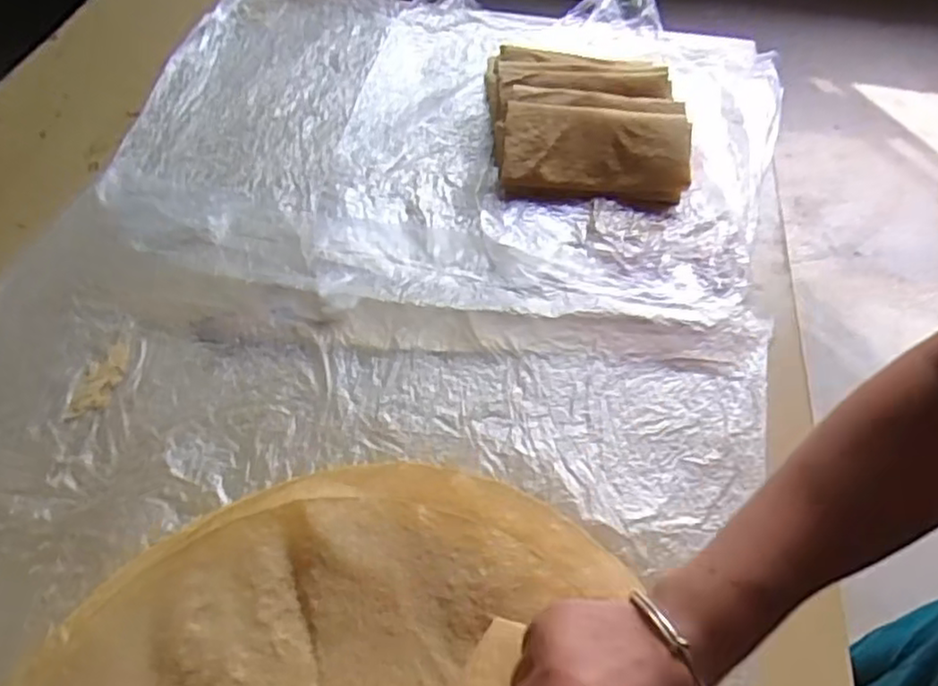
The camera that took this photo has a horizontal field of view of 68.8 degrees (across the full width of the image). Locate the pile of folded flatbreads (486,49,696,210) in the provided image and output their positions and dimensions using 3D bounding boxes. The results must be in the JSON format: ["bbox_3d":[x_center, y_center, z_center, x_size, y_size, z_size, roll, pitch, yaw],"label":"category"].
[{"bbox_3d":[0.173,-0.340,1.016,0.280,0.066,0.315,-1,52,-2],"label":"pile of folded flatbreads"}]

